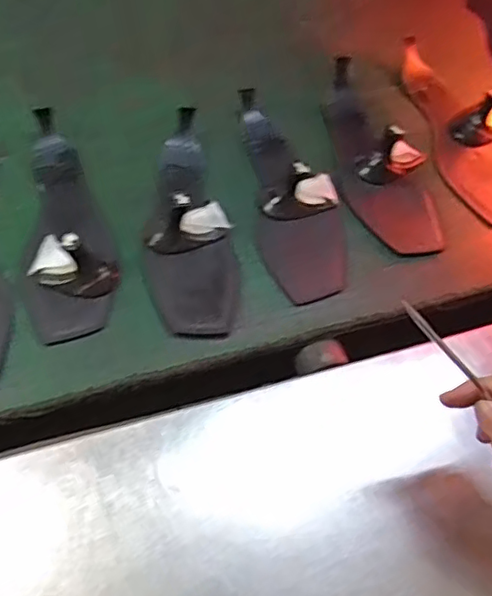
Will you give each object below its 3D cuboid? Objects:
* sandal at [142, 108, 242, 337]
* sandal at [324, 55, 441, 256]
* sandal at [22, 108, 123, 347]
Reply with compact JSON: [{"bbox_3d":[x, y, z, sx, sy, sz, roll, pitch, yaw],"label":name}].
[{"bbox_3d":[-0.053,-0.078,0.535,0.081,0.044,0.230,-5,60,-7],"label":"sandal"},{"bbox_3d":[0.130,-0.145,0.592,0.089,0.040,0.233,-8,60,-9],"label":"sandal"},{"bbox_3d":[-0.165,-0.077,0.530,0.082,0.043,0.234,-14,61,-12],"label":"sandal"}]

